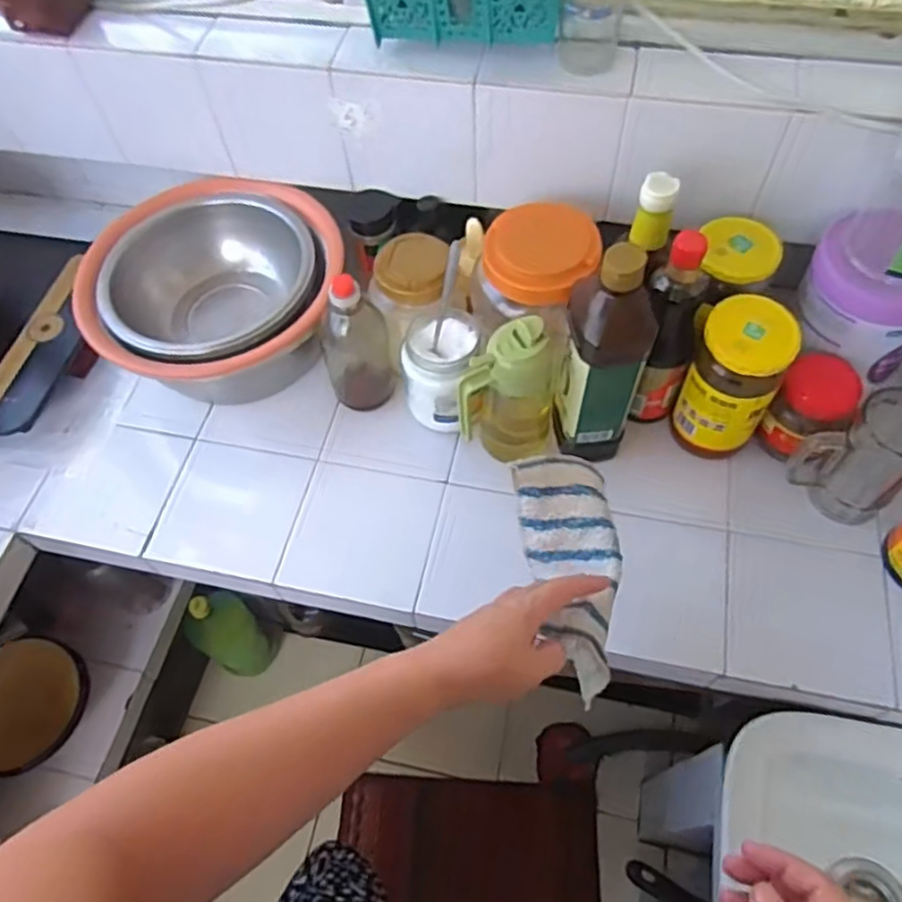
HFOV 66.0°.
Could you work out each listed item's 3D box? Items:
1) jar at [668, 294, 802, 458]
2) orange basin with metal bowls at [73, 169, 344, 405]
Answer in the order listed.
[{"bbox_3d":[0.284,-0.063,0.714,0.083,0.181,0.080,-1,59,2],"label":"jar"},{"bbox_3d":[-0.270,-0.181,0.825,0.287,0.144,0.237,-9,59,-2],"label":"orange basin with metal bowls"}]

